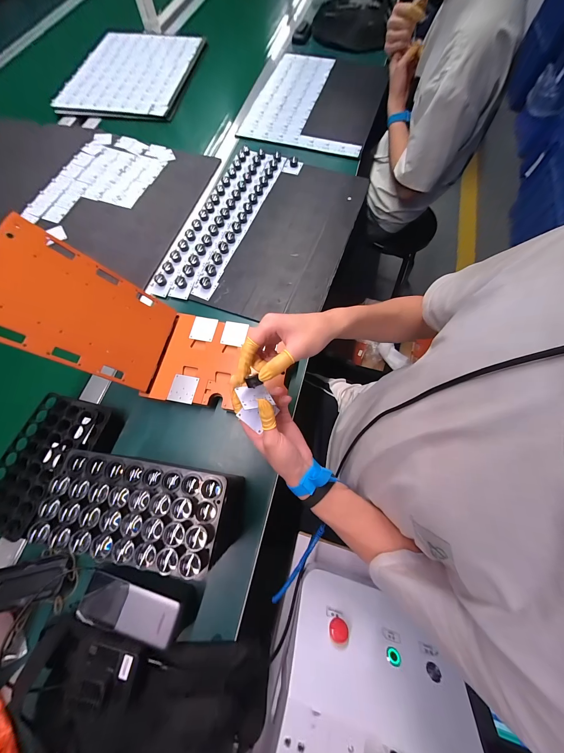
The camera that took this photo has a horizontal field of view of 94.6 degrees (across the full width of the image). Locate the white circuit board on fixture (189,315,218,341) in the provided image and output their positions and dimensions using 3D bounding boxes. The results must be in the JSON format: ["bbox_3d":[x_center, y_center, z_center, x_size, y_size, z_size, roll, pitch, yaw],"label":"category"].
[{"bbox_3d":[-0.149,-0.091,0.495,0.045,0.006,0.047,11,71,4],"label":"white circuit board on fixture"}]

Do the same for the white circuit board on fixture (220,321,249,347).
[{"bbox_3d":[-0.090,-0.081,0.493,0.045,0.004,0.048,11,75,-1],"label":"white circuit board on fixture"}]

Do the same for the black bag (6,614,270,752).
[{"bbox_3d":[-0.178,0.433,0.316,0.293,0.060,0.195,11,71,4],"label":"black bag"}]

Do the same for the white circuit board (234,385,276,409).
[{"bbox_3d":[-0.039,0.026,0.358,0.041,0.004,0.042,-10,43,-22],"label":"white circuit board"}]

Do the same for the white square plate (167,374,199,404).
[{"bbox_3d":[-0.173,0.021,0.456,0.045,0.004,0.048,9,71,3],"label":"white square plate"}]

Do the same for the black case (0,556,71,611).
[{"bbox_3d":[-0.368,0.293,0.368,0.098,0.028,0.052,-7,46,-18],"label":"black case"}]

